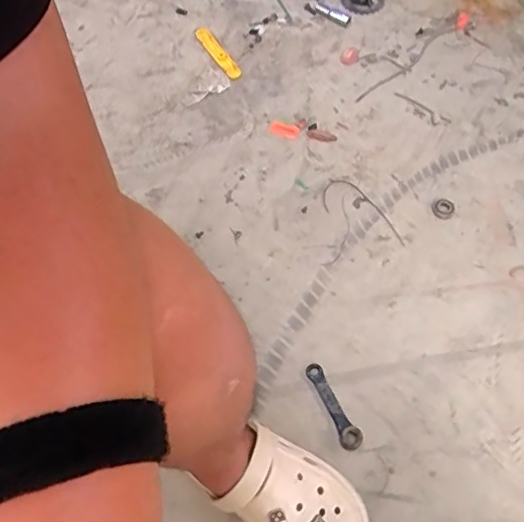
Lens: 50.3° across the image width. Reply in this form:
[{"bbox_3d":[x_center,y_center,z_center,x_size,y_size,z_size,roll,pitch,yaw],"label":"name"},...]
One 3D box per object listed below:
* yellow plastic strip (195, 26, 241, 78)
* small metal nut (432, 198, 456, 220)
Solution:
[{"bbox_3d":[-0.087,-0.402,1.077,0.030,0.012,0.153,-29,64,-14],"label":"yellow plastic strip"},{"bbox_3d":[0.295,-0.086,0.907,0.034,0.011,0.036,-1,60,1],"label":"small metal nut"}]

